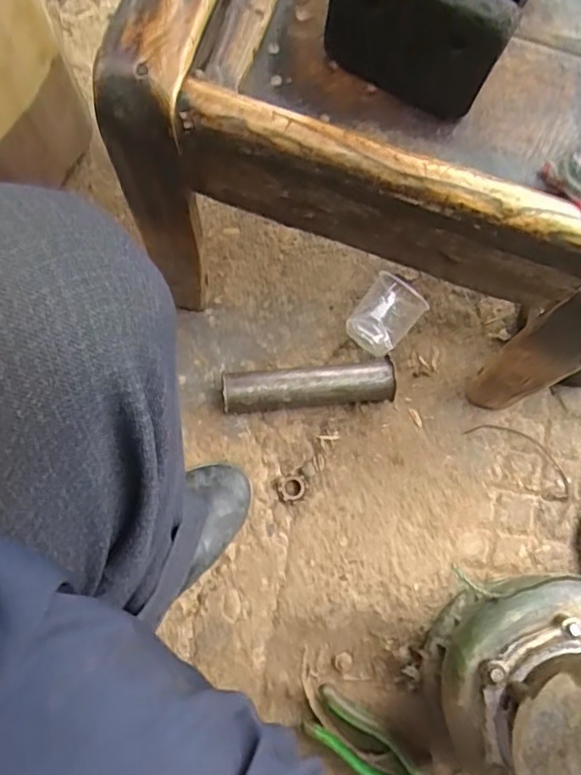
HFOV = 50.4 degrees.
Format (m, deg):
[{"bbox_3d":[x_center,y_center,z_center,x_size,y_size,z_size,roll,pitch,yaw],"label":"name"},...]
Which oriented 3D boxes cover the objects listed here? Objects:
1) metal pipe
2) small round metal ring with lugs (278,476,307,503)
[{"bbox_3d":[0.020,-0.002,0.639,0.174,0.041,0.041,-5,79,-2],"label":"metal pipe"},{"bbox_3d":[0.002,0.105,0.639,0.027,0.004,0.026,0,79,-1],"label":"small round metal ring with lugs"}]

